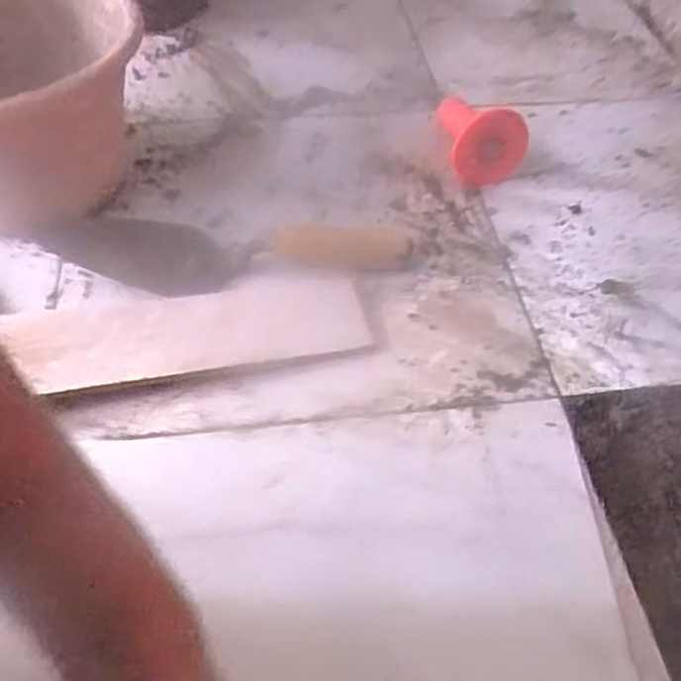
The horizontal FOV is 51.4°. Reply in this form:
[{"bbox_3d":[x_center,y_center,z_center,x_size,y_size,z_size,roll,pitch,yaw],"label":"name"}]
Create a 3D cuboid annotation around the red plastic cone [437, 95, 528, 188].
[{"bbox_3d":[0.142,-0.213,0.703,0.070,0.079,0.090,-2,51,-4],"label":"red plastic cone"}]

